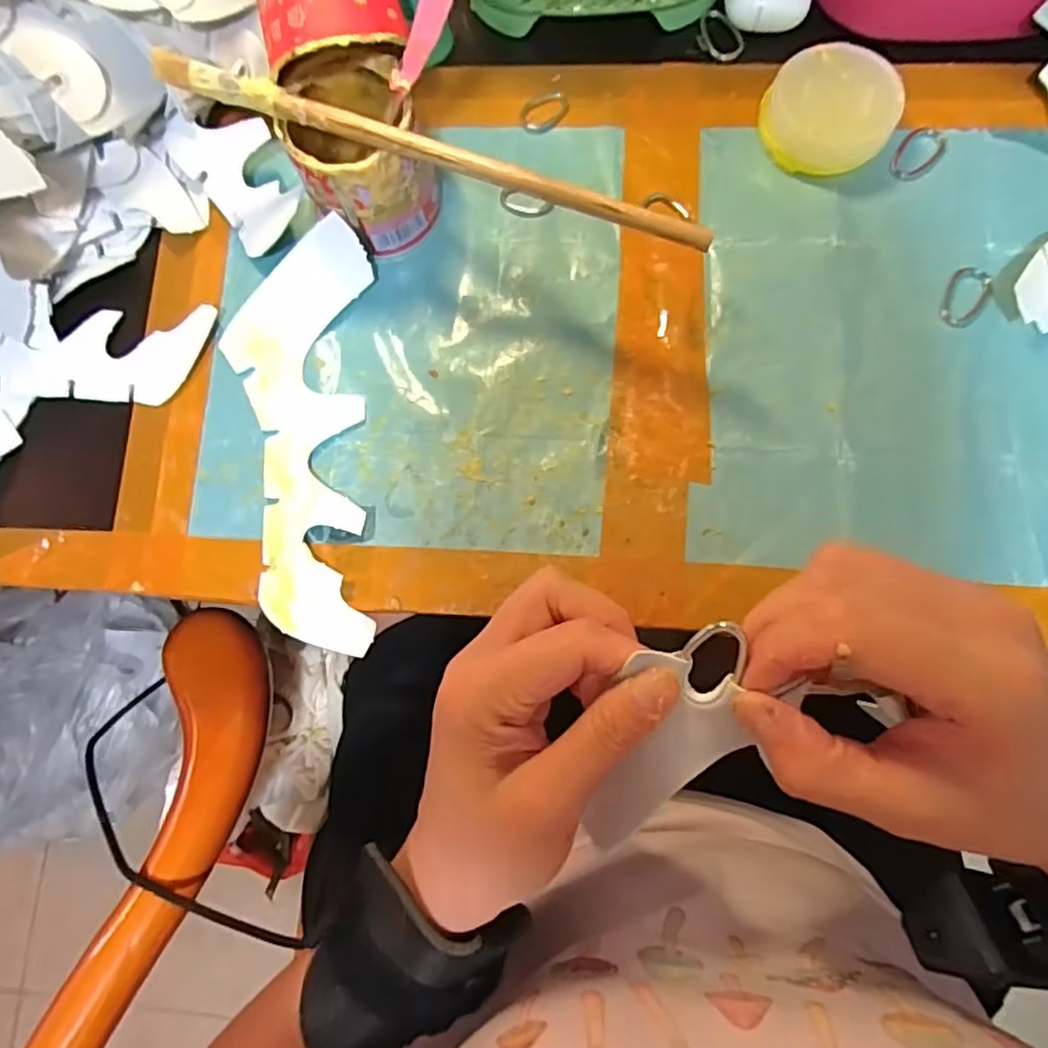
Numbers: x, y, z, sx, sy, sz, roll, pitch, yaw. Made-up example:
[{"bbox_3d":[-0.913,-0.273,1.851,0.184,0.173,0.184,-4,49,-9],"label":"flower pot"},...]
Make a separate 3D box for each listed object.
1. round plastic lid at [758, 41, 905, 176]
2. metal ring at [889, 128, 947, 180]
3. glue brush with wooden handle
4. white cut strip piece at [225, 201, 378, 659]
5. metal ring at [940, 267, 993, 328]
[{"bbox_3d":[0.161,-0.217,0.342,0.065,0.025,0.062,-1,82,4],"label":"round plastic lid"},{"bbox_3d":[0.213,-0.200,0.348,0.032,0.005,0.022,-42,81,-3],"label":"metal ring"},{"bbox_3d":[-0.042,-0.162,0.277,0.252,0.014,0.012,20,81,7],"label":"glue brush with wooden handle"},{"bbox_3d":[-0.120,-0.042,0.330,0.078,0.028,0.208,-2,83,8],"label":"white cut strip piece"},{"bbox_3d":[0.228,-0.117,0.331,0.021,0.004,0.033,21,83,6],"label":"metal ring"}]

